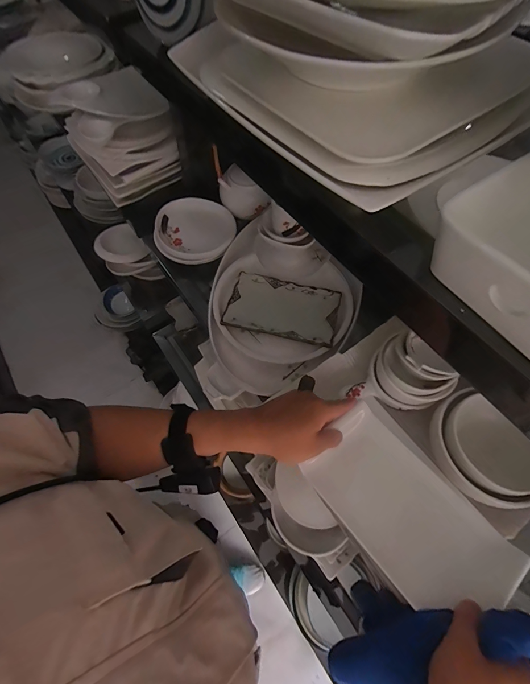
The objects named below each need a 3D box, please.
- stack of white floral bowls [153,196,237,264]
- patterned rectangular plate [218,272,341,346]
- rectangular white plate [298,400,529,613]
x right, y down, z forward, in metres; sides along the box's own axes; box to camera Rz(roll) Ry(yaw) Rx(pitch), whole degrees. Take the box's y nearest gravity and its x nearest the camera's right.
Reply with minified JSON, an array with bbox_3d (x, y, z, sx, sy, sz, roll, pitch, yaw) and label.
[{"bbox_3d":[-0.152,-0.241,0.740,0.178,0.045,0.161,8,63,5],"label":"stack of white floral bowls"},{"bbox_3d":[0.033,-0.062,0.629,0.197,0.015,0.122,12,63,7],"label":"patterned rectangular plate"},{"bbox_3d":[0.160,0.193,0.393,0.123,0.031,0.232,-36,68,-16],"label":"rectangular white plate"}]

